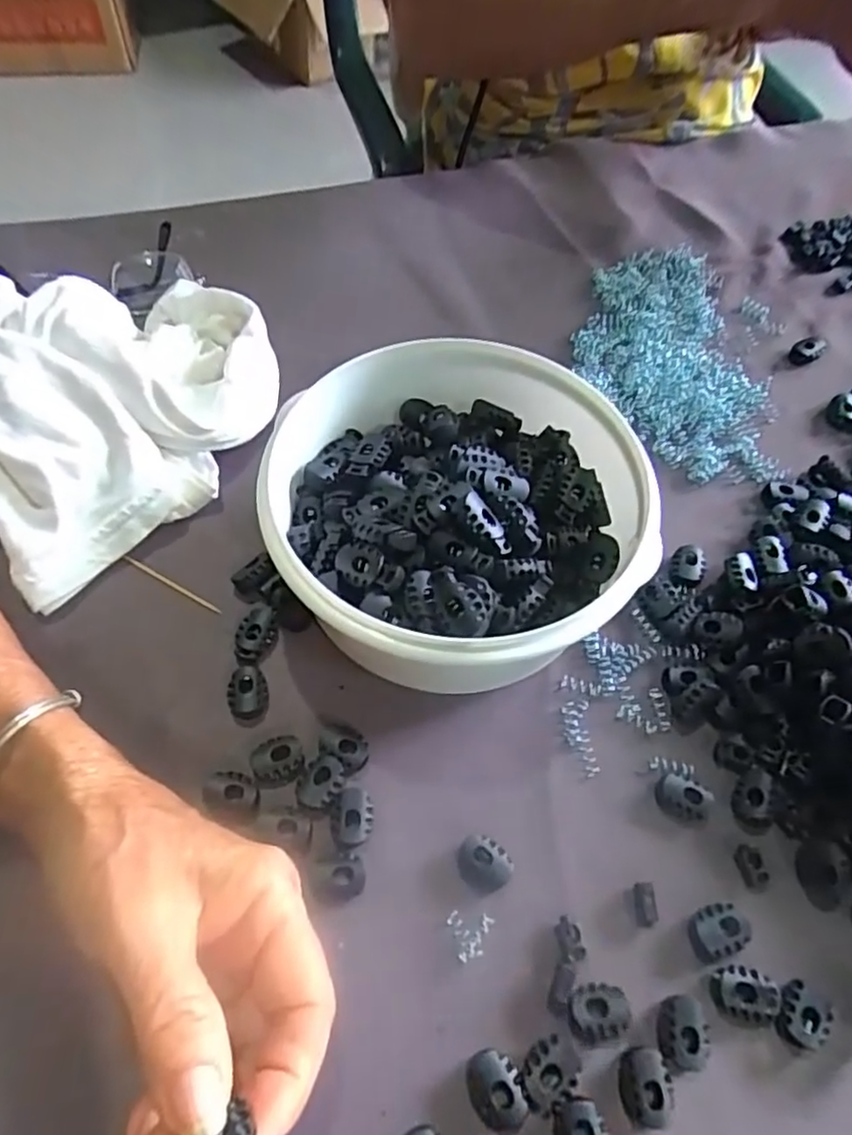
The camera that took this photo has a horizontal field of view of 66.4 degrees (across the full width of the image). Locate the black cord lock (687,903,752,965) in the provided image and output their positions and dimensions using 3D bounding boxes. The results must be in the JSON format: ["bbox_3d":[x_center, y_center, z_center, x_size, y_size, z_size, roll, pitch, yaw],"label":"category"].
[{"bbox_3d":[0.114,0.140,0.252,0.024,0.006,0.017,-21,62,-14],"label":"black cord lock"}]

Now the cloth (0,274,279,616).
[{"bbox_3d":[-0.169,-0.092,0.341,0.141,0.072,0.188,35,65,18],"label":"cloth"}]

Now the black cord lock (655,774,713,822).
[{"bbox_3d":[0.109,0.098,0.277,0.022,0.008,0.016,16,60,7],"label":"black cord lock"}]

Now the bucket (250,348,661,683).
[{"bbox_3d":[0.014,-0.021,0.300,0.162,0.076,0.156,1,59,-1],"label":"bucket"}]

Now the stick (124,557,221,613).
[{"bbox_3d":[-0.127,0.008,0.325,0.059,0.004,0.004,26,62,13],"label":"stick"}]

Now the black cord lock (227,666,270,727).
[{"bbox_3d":[-0.080,0.058,0.292,0.016,0.008,0.025,-6,60,-5],"label":"black cord lock"}]

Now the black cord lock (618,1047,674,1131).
[{"bbox_3d":[0.077,0.180,0.226,0.017,0.009,0.021,-2,59,-3],"label":"black cord lock"}]

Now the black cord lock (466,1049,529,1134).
[{"bbox_3d":[0.024,0.181,0.224,0.016,0.008,0.024,-17,61,-11],"label":"black cord lock"}]

